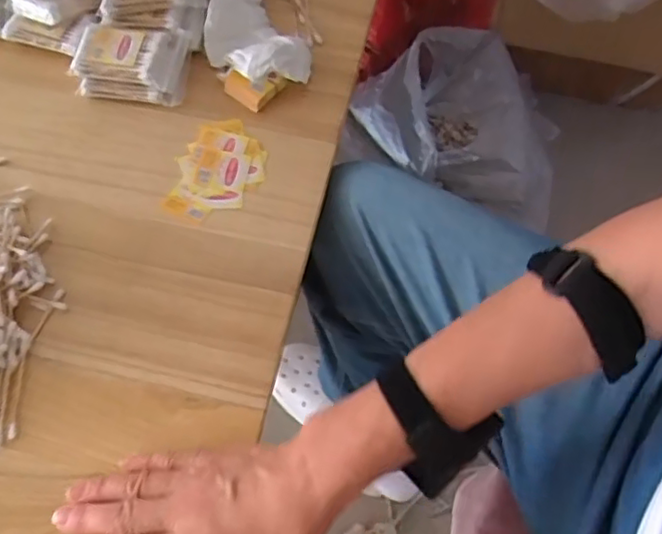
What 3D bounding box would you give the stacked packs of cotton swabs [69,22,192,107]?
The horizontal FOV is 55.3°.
[{"bbox_3d":[-0.180,-0.188,0.578,0.095,0.042,0.067,7,63,1],"label":"stacked packs of cotton swabs"}]

